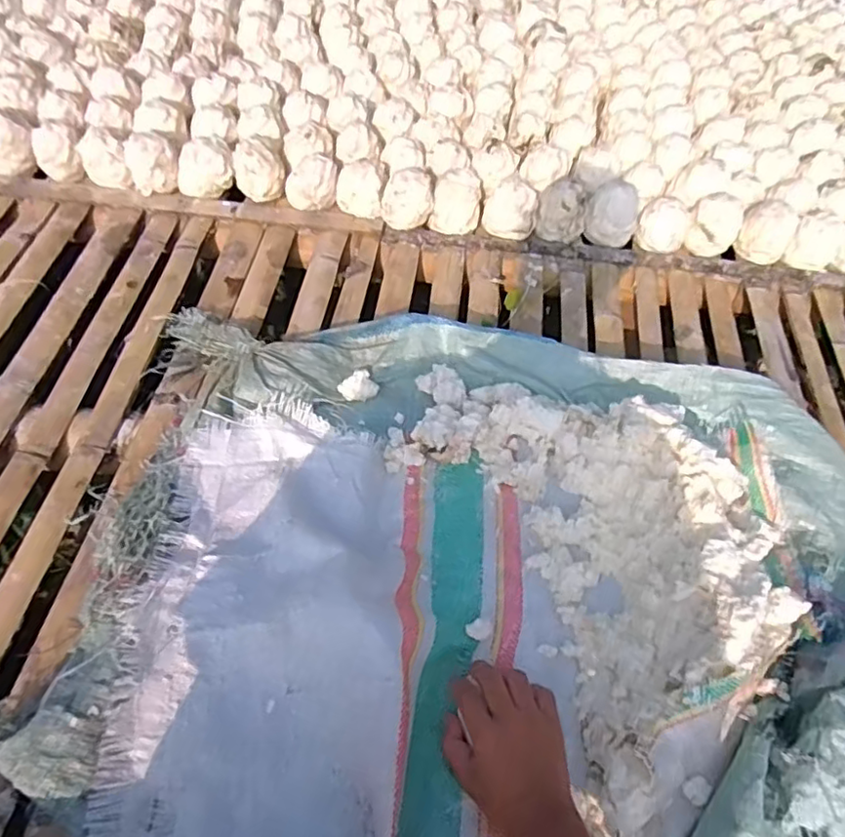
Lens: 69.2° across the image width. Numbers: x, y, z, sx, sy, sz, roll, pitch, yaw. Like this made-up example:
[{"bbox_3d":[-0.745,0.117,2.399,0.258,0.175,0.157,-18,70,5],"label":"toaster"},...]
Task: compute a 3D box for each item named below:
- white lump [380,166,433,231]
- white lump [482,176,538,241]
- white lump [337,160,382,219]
[{"bbox_3d":[-0.026,-0.360,1.006,0.084,0.090,0.081,4,54,-3],"label":"white lump"},{"bbox_3d":[0.145,-0.349,1.028,0.093,0.084,0.073,12,54,3],"label":"white lump"},{"bbox_3d":[-0.104,-0.369,1.006,0.075,0.080,0.060,0,55,-6],"label":"white lump"}]

